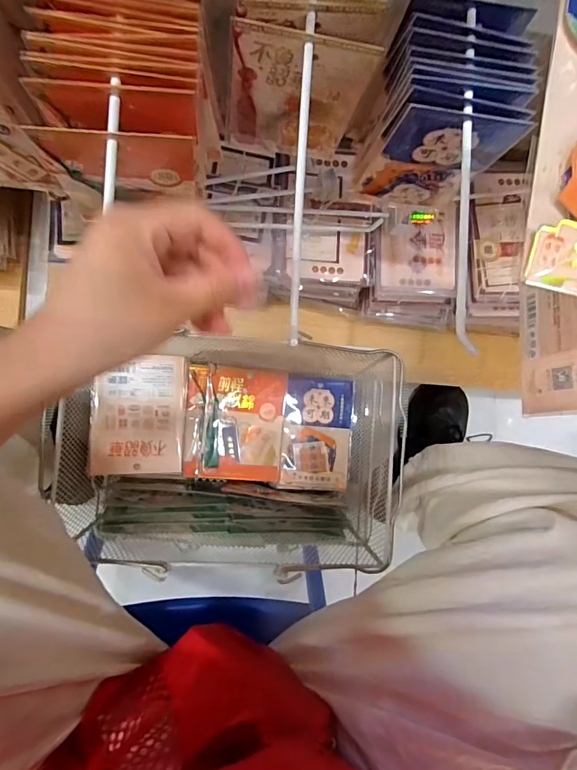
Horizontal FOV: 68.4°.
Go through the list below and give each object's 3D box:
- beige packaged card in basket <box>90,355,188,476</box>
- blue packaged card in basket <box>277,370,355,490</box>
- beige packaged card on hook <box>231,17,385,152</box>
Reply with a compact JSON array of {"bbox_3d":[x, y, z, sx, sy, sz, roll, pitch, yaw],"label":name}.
[{"bbox_3d":[-0.173,0.035,0.497,0.103,0.014,0.137,3,88,-22],"label":"beige packaged card in basket"},{"bbox_3d":[0.038,0.063,0.561,0.090,0.019,0.146,6,89,-8],"label":"blue packaged card in basket"},{"bbox_3d":[0.006,-0.221,0.332,0.100,0.116,0.012,5,89,-8],"label":"beige packaged card on hook"}]

